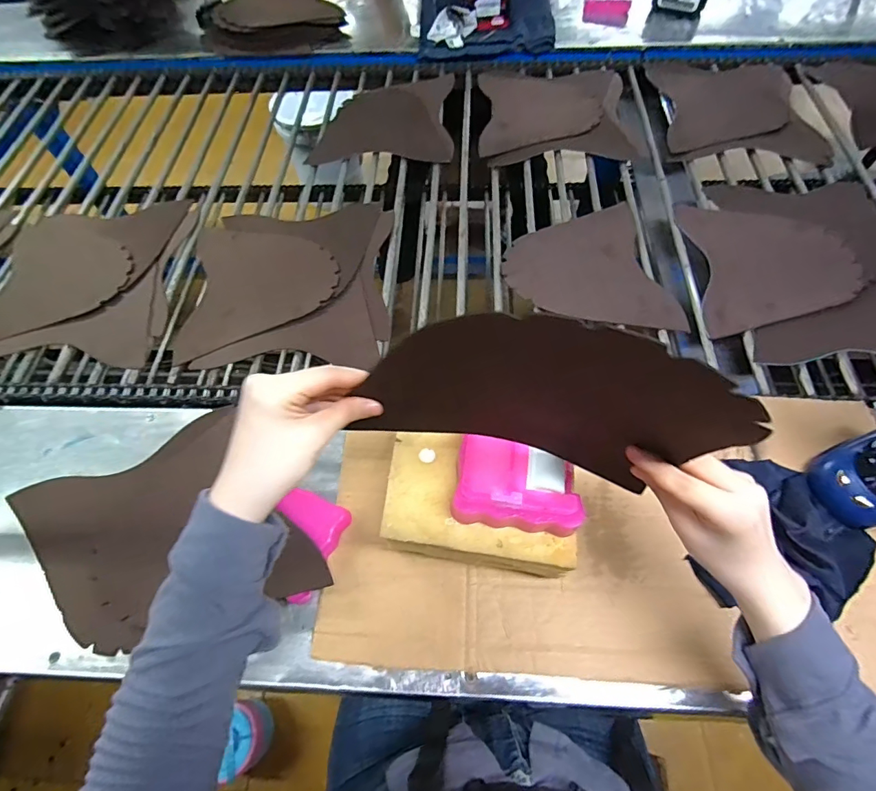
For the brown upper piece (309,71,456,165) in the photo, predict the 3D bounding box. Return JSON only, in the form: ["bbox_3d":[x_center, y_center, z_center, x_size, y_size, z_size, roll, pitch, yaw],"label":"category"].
[{"bbox_3d":[-0.104,-0.560,0.916,0.263,0.007,0.266,0,63,3],"label":"brown upper piece"}]

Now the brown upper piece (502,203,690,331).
[{"bbox_3d":[0.223,-0.195,0.703,0.226,0.012,0.261,-8,58,0],"label":"brown upper piece"}]

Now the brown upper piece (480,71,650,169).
[{"bbox_3d":[0.229,-0.560,0.896,0.288,0.023,0.290,-1,63,2],"label":"brown upper piece"}]

